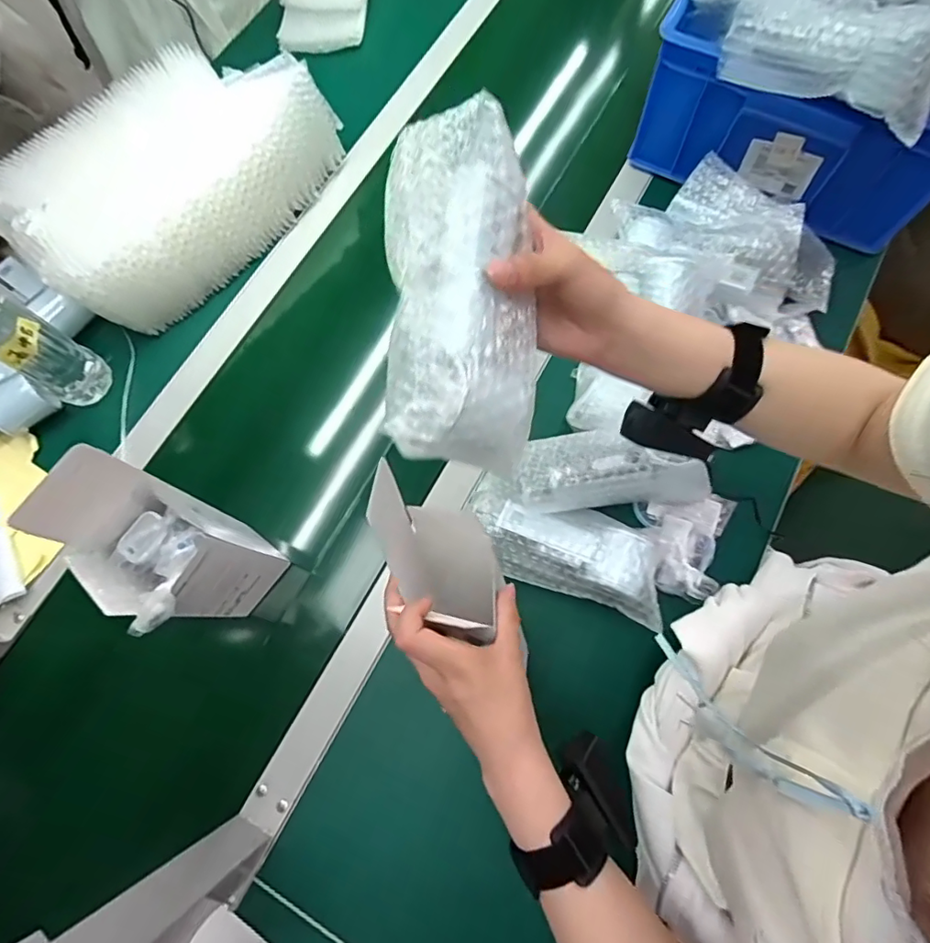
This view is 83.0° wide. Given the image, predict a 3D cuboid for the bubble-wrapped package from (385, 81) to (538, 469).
[{"bbox_3d":[-0.002,-0.099,0.286,0.079,0.044,0.190,-1,89,1],"label":"bubble-wrapped package"}]

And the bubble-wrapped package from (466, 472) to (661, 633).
[{"bbox_3d":[0.096,0.071,0.509,0.198,0.035,0.087,23,75,8],"label":"bubble-wrapped package"}]

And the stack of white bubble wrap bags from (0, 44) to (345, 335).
[{"bbox_3d":[-0.351,-0.363,0.645,0.211,0.118,0.382,41,78,13],"label":"stack of white bubble wrap bags"}]

